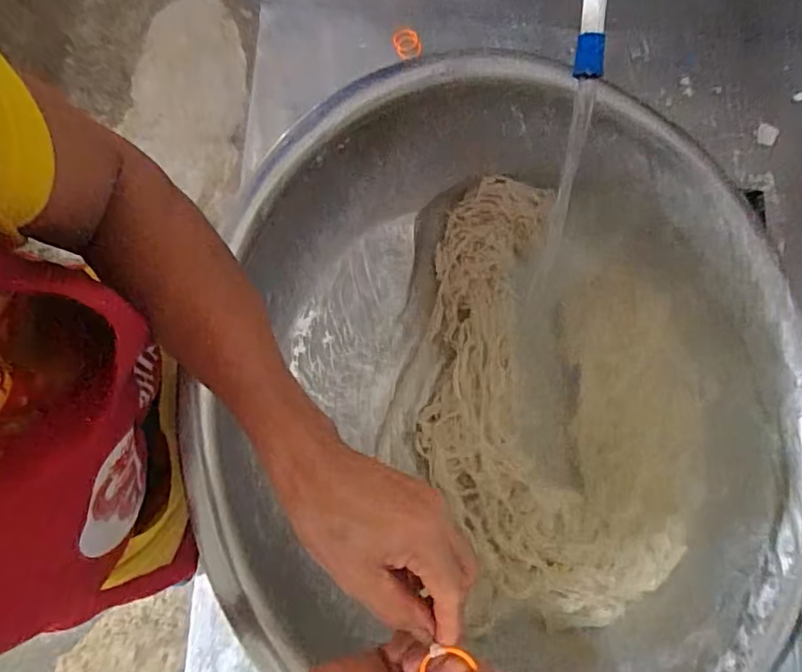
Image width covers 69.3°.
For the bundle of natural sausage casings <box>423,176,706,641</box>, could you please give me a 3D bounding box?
[{"bbox_3d":[0.218,0.078,0.776,0.361,0.052,0.542,6,80,0],"label":"bundle of natural sausage casings"}]

